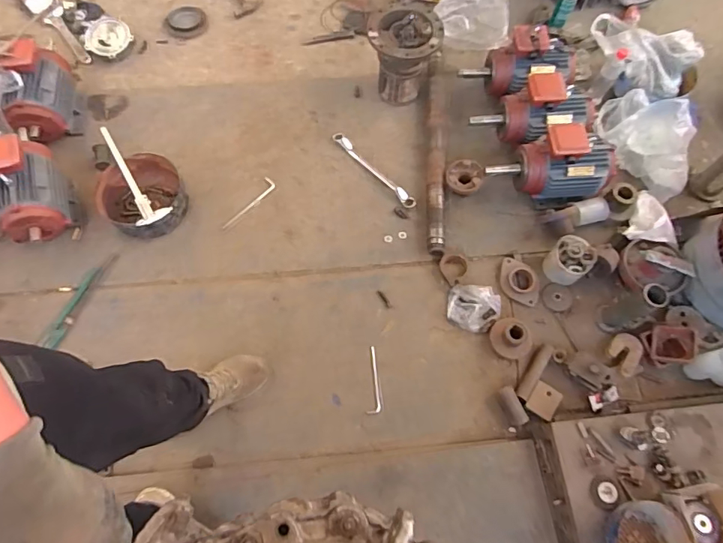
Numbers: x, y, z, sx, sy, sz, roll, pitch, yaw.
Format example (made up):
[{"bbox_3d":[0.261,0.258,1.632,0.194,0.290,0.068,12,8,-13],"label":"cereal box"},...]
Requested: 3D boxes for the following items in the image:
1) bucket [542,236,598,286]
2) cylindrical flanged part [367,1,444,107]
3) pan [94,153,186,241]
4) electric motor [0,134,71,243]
[{"bbox_3d":[0.619,-0.035,1.432,0.124,0.114,0.116,1,66,-2],"label":"bucket"},{"bbox_3d":[0.136,-0.718,1.623,0.223,0.281,0.209,1,66,-2],"label":"cylindrical flanged part"},{"bbox_3d":[-0.673,-0.229,1.469,0.242,0.099,0.254,0,68,0],"label":"pan"},{"bbox_3d":[-0.999,-0.244,1.422,0.181,0.234,0.281,-17,68,-9],"label":"electric motor"}]

